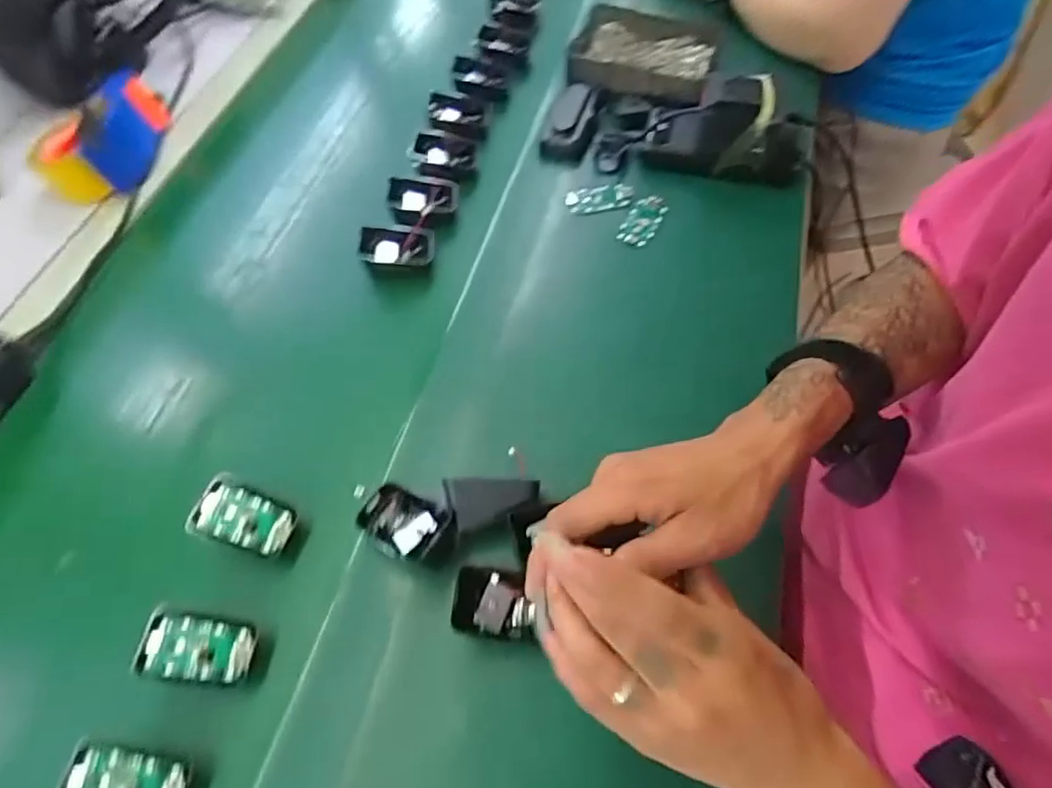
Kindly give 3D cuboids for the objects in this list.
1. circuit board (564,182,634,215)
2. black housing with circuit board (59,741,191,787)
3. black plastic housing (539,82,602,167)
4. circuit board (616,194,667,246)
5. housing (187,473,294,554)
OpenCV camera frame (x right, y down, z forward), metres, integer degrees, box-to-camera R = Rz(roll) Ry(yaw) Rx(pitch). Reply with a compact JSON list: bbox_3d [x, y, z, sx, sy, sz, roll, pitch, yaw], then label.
[{"bbox_3d":[0.074,-0.200,0.616,0.068,0.007,0.035,-12,57,-4],"label":"circuit board"},{"bbox_3d":[-0.240,0.234,0.360,0.069,0.018,0.040,4,58,7],"label":"black housing with circuit board"},{"bbox_3d":[0.051,-0.296,0.651,0.047,0.022,0.108,15,74,14],"label":"black plastic housing"},{"bbox_3d":[0.116,-0.172,0.599,0.033,0.008,0.063,24,62,18],"label":"circuit board"},{"bbox_3d":[-0.207,0.092,0.446,0.070,0.018,0.043,24,65,1],"label":"housing"}]

